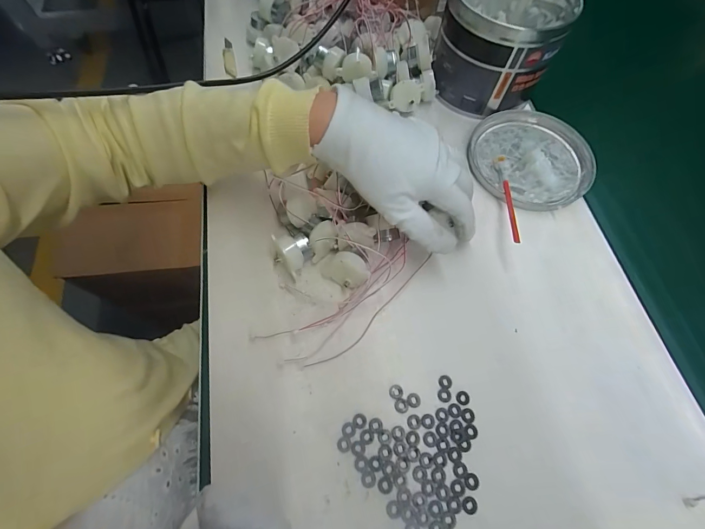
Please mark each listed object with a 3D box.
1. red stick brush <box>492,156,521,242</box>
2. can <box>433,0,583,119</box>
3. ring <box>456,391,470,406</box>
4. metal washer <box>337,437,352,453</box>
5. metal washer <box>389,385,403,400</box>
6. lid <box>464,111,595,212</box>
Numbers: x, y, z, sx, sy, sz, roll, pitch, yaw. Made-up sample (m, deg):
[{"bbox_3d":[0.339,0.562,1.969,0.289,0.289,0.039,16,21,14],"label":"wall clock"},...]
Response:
[{"bbox_3d":[0.160,-0.071,0.350,0.010,0.009,0.104,0,65,-2],"label":"red stick brush"},{"bbox_3d":[0.164,-0.251,0.384,0.124,0.098,0.130,1,65,-1],"label":"can"},{"bbox_3d":[0.088,0.106,0.269,0.011,0.004,0.011,1,65,-1],"label":"ring"},{"bbox_3d":[-0.006,0.133,0.251,0.010,0.004,0.010,1,65,-1],"label":"metal washer"},{"bbox_3d":[0.035,0.100,0.268,0.011,0.004,0.011,1,65,-1],"label":"metal washer"},{"bbox_3d":[0.198,-0.118,0.374,0.129,0.015,0.129,1,65,-1],"label":"lid"}]

